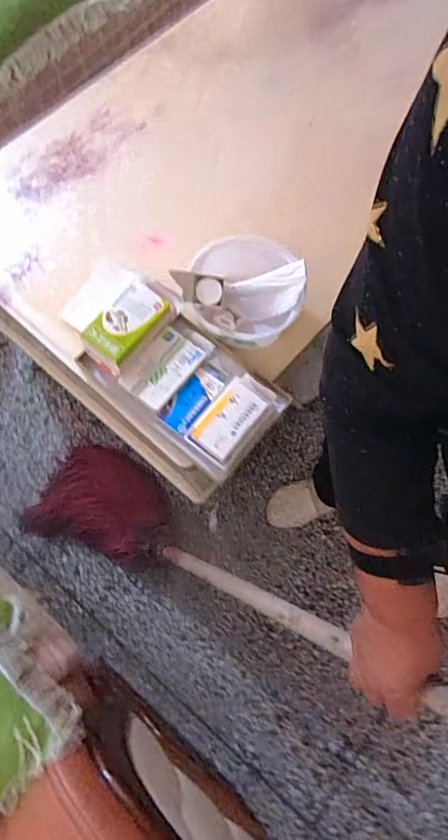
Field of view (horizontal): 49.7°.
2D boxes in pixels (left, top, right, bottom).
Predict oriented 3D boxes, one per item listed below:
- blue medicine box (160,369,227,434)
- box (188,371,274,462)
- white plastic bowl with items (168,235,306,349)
[{"bbox_3d":[-0.044,-0.033,0.733,0.053,0.016,0.111,38,74,12],"label":"blue medicine box"},{"bbox_3d":[0.010,-0.009,0.711,0.073,0.034,0.129,36,74,11],"label":"box"},{"bbox_3d":[0.032,-0.206,0.758,0.175,0.097,0.176,0,70,-1],"label":"white plastic bowl with items"}]

